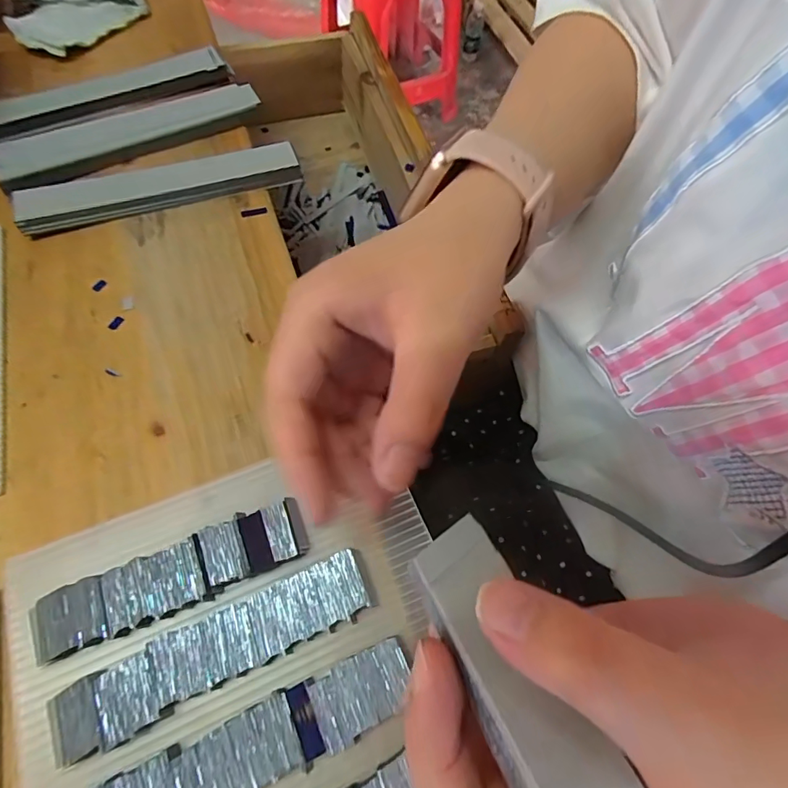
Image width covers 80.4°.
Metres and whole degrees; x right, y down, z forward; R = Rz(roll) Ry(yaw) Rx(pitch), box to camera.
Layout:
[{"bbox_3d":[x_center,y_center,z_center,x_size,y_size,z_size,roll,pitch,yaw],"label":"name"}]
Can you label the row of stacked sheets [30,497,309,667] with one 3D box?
[{"bbox_3d":[-0.084,0.070,0.179,0.100,0.004,0.025,-21,66,-13],"label":"row of stacked sheets"}]

